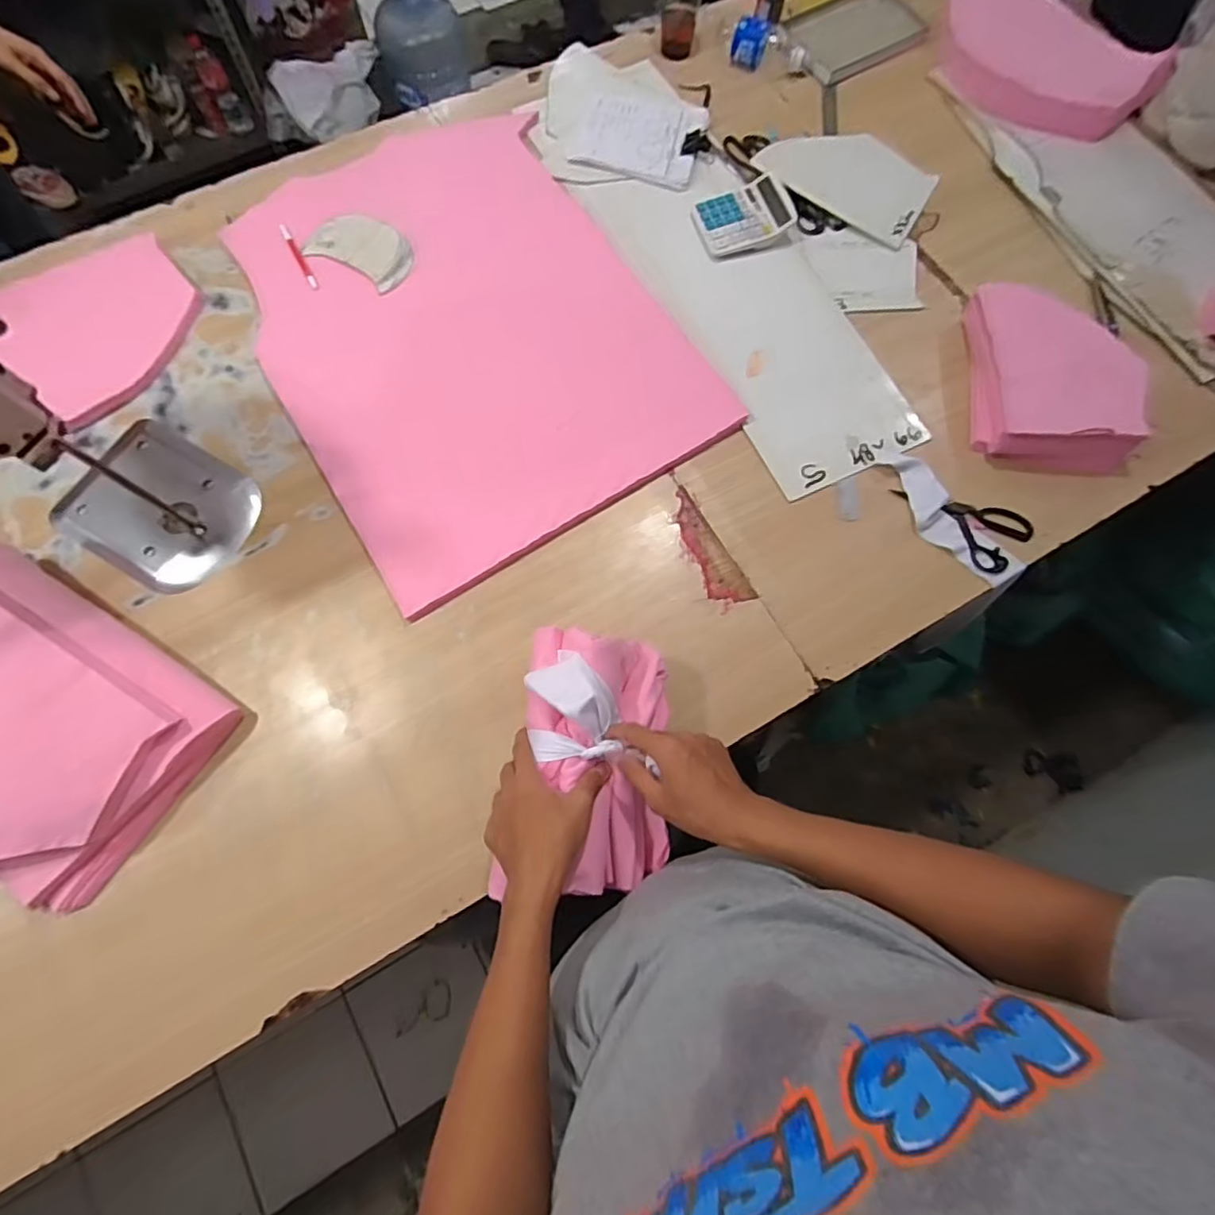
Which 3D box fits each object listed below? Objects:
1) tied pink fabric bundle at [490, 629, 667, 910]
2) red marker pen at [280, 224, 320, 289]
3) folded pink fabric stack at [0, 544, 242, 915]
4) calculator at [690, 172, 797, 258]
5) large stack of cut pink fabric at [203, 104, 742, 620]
[{"bbox_3d":[-0.012,0.155,0.631,0.161,0.103,0.265,4,71,0],"label":"tied pink fabric bundle"},{"bbox_3d":[-0.482,-0.548,0.928,0.013,0.009,0.143,-28,74,-11],"label":"red marker pen"},{"bbox_3d":[-0.684,0.123,0.660,0.384,0.127,0.294,33,75,9],"label":"folded pink fabric stack"},{"bbox_3d":[0.221,-0.640,0.963,0.149,0.022,0.121,-20,74,-7],"label":"calculator"},{"bbox_3d":[-0.232,-0.445,0.918,0.561,0.030,0.764,-31,75,-12],"label":"large stack of cut pink fabric"}]

